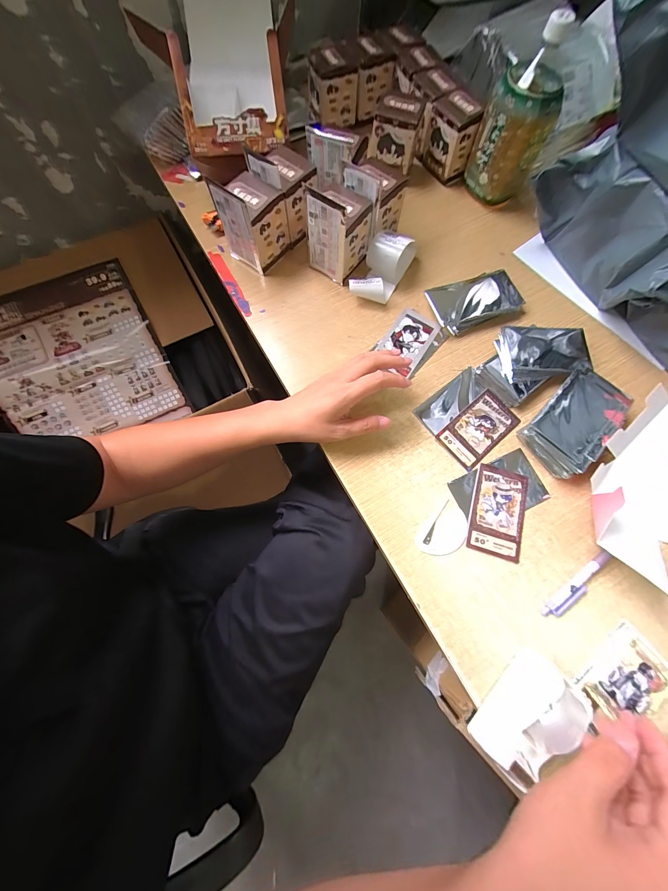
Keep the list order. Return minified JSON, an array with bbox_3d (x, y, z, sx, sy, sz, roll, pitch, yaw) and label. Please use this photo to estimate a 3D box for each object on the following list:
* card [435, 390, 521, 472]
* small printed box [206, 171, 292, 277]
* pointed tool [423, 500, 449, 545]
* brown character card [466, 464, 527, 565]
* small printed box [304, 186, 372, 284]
[{"bbox_3d":[0.200,-0.023,0.425,0.111,0.004,0.064,-39,80,-11],"label":"card"},{"bbox_3d":[-0.120,-0.336,0.463,0.077,0.113,0.073,40,76,11],"label":"small printed box"},{"bbox_3d":[0.131,0.097,0.386,0.008,0.004,0.064,34,76,12],"label":"pointed tool"},{"bbox_3d":[0.211,0.084,0.391,0.065,0.004,0.111,17,72,4],"label":"brown character card"},{"bbox_3d":[0.006,-0.321,0.456,0.078,0.114,0.073,40,75,11],"label":"small printed box"}]

